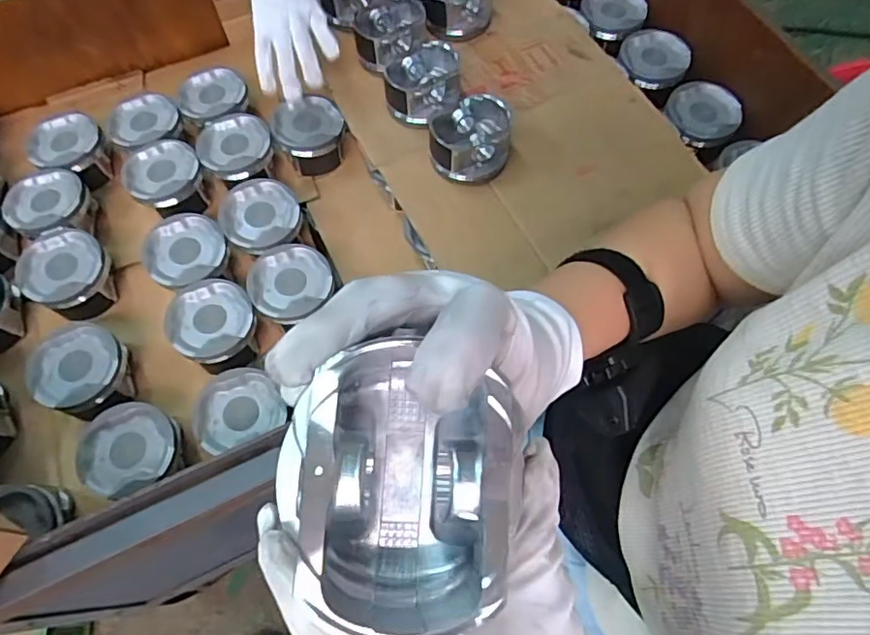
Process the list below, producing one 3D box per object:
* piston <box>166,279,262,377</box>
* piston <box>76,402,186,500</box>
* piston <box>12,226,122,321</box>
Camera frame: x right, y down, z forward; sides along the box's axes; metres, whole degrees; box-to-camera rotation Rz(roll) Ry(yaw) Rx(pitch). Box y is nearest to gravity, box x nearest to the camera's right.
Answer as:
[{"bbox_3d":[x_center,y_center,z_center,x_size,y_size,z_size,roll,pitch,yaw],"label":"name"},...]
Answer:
[{"bbox_3d":[-0.243,0.010,0.621,0.091,0.049,0.088,0,65,0],"label":"piston"},{"bbox_3d":[-0.301,0.137,0.562,0.089,0.049,0.086,0,65,0],"label":"piston"},{"bbox_3d":[-0.420,-0.050,0.646,0.092,0.051,0.088,29,69,13],"label":"piston"}]

